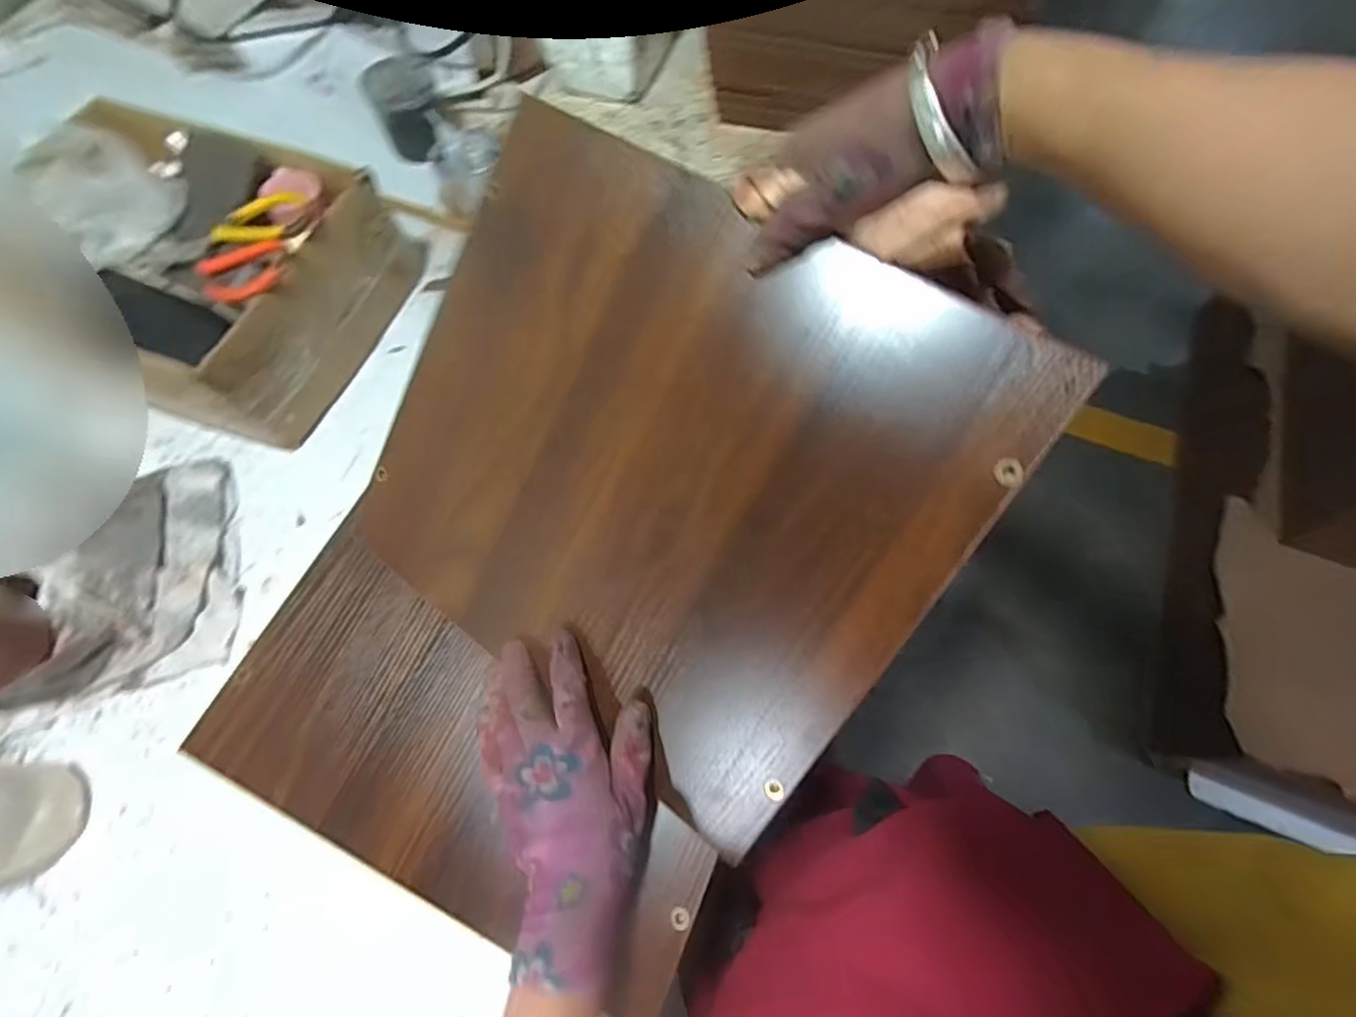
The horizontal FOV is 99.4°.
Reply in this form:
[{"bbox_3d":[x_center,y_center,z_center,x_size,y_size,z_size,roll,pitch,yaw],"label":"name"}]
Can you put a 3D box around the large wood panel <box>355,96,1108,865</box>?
[{"bbox_3d":[-0.024,-0.025,0.361,0.360,0.015,0.329,35,107,15],"label":"large wood panel"}]

